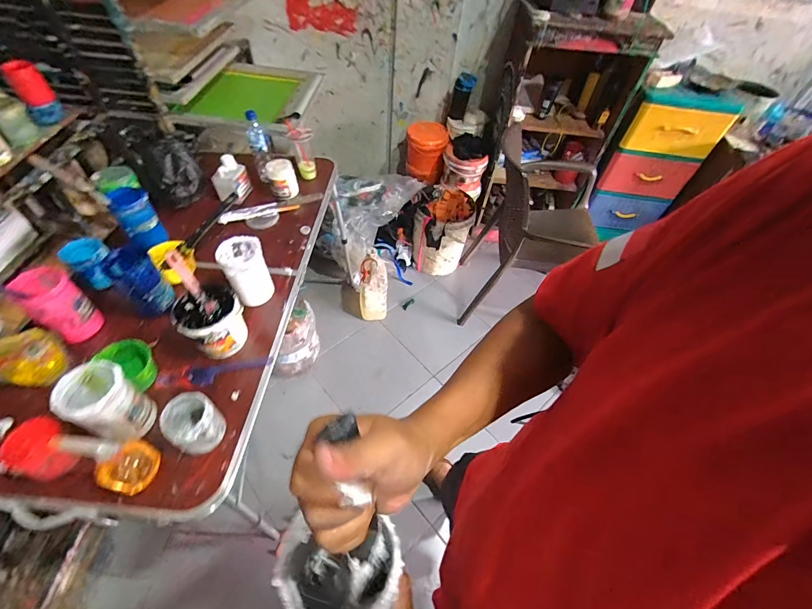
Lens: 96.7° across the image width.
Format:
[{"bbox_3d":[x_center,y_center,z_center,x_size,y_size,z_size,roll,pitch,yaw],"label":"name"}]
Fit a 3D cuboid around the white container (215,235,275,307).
[{"bbox_3d":[-0.387,-0.075,0.886,0.096,0.152,0.105,-24,58,-22],"label":"white container"}]

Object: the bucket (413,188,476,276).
[{"bbox_3d":[0.186,-0.368,1.865,0.266,0.411,0.283,3,52,-3],"label":"bucket"}]

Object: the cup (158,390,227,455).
[{"bbox_3d":[-0.399,0.232,0.689,0.090,0.107,0.086,3,52,-3],"label":"cup"}]

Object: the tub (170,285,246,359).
[{"bbox_3d":[-0.430,0.045,0.815,0.123,0.125,0.130,3,52,-3],"label":"tub"}]

